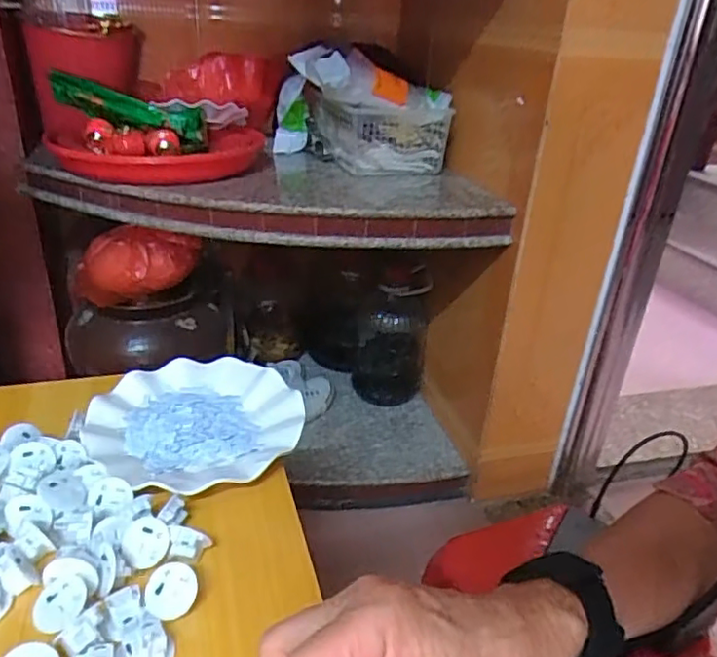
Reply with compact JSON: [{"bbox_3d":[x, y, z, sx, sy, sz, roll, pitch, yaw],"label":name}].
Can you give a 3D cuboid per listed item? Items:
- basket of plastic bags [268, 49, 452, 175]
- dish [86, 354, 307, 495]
[{"bbox_3d":[-0.006,-0.416,1.140,0.269,0.184,0.277,-5,29,-17],"label":"basket of plastic bags"},{"bbox_3d":[-0.143,0.083,0.539,0.177,0.022,0.177,3,28,-2],"label":"dish"}]

